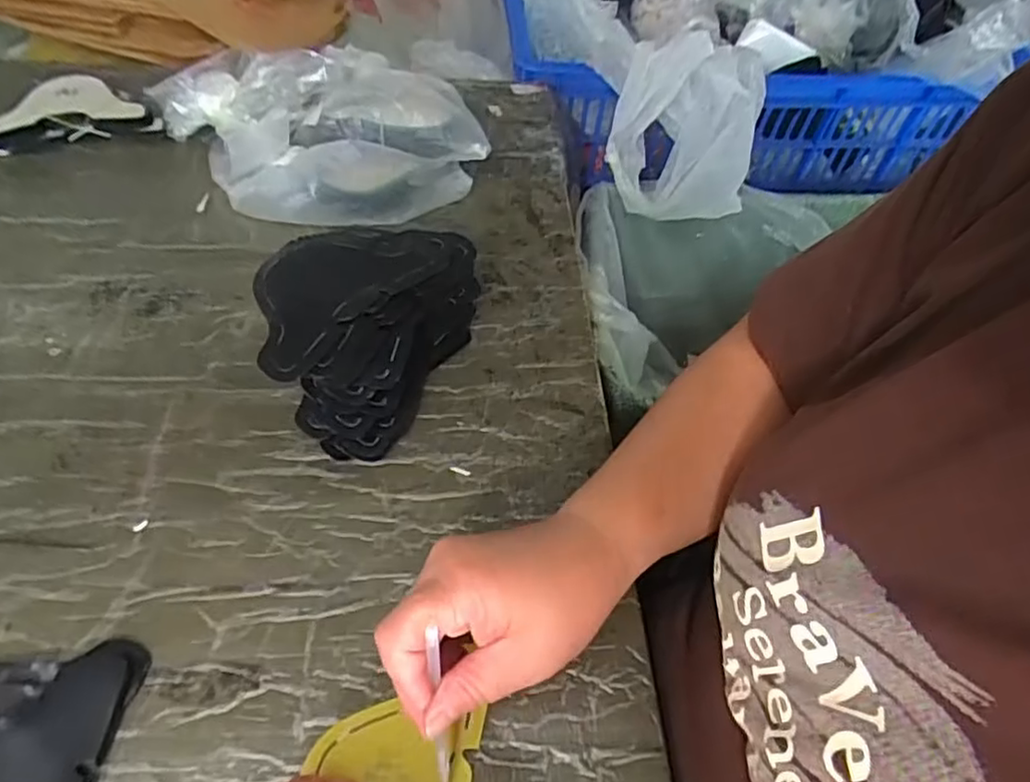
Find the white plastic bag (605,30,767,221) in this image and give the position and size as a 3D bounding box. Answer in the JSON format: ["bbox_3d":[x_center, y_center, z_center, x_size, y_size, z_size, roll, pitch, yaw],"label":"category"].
[{"bbox_3d":[0.187,-0.300,0.729,0.151,0.122,0.177,11,52,4],"label":"white plastic bag"}]

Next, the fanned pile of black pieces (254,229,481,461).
[{"bbox_3d":[-0.110,-0.050,0.469,0.120,0.086,0.170,21,54,10],"label":"fanned pile of black pieces"}]

